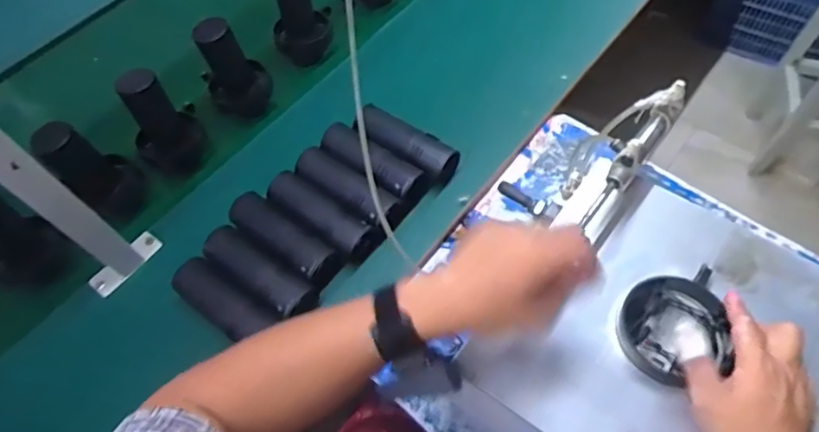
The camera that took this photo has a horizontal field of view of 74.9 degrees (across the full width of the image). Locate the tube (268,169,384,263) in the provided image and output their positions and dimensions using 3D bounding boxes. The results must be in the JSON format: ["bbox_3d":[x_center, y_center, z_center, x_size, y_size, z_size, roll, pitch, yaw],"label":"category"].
[{"bbox_3d":[-0.122,-0.002,0.721,0.165,0.046,0.058,30,66,20],"label":"tube"}]

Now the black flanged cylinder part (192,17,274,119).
[{"bbox_3d":[-0.273,-0.228,0.819,0.092,0.178,0.075,-26,61,-11],"label":"black flanged cylinder part"}]

